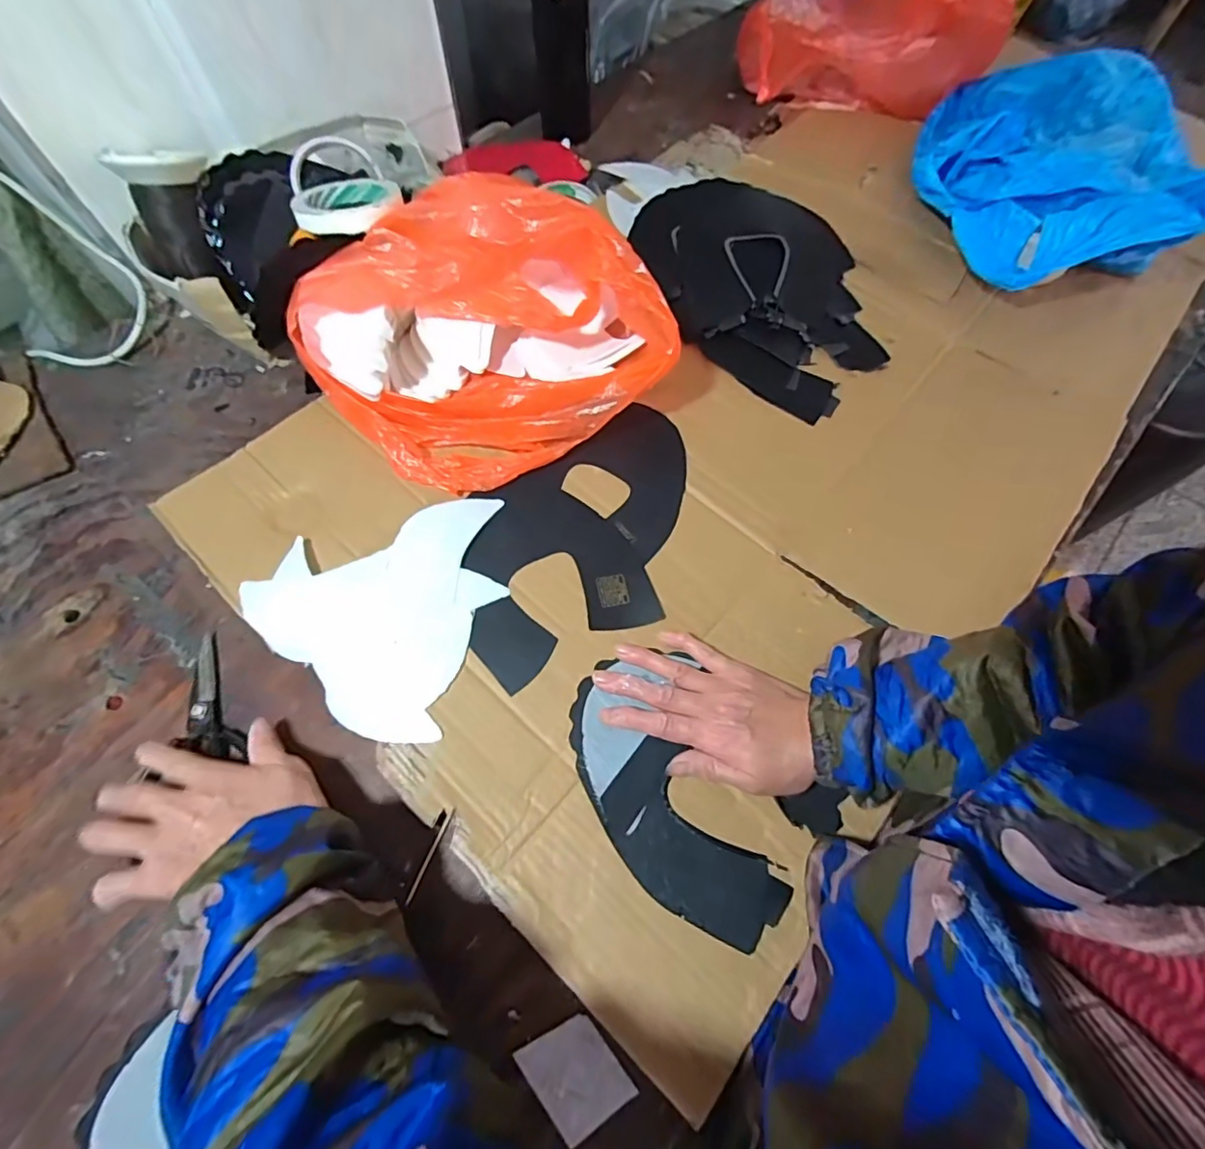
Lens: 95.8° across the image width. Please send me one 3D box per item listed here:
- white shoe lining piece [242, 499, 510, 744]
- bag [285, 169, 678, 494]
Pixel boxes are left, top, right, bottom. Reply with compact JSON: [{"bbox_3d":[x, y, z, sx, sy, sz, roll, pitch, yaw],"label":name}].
[{"bbox_3d":[-0.189,0.012,0.464,0.185,0.020,0.212,18,65,8],"label":"white shoe lining piece"},{"bbox_3d":[-0.120,-0.231,0.518,0.291,0.138,0.265,-28,67,-13],"label":"bag"}]

